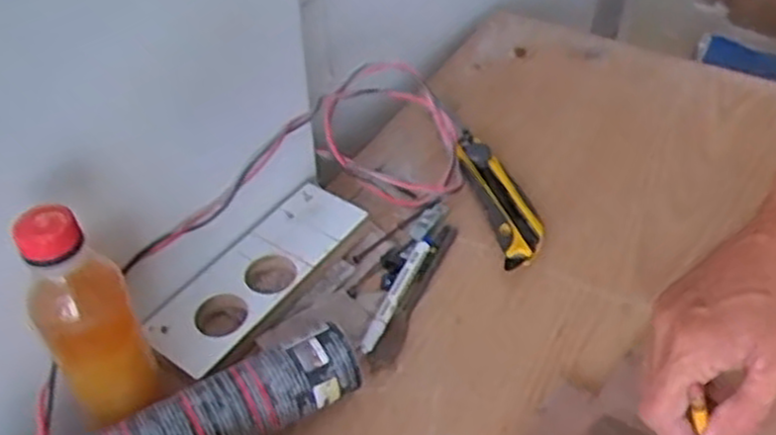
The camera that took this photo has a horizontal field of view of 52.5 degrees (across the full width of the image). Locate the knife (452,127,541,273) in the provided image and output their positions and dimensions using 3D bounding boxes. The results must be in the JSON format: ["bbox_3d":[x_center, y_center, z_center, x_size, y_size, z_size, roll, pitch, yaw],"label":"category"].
[{"bbox_3d":[0.087,-0.021,0.638,0.037,0.023,0.151,-11,44,-10],"label":"knife"}]

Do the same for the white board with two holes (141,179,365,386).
[{"bbox_3d":[-0.092,0.040,0.570,0.062,0.027,0.174,27,50,27],"label":"white board with two holes"}]

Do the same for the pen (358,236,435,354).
[{"bbox_3d":[0.008,0.050,0.571,0.012,0.014,0.113,17,46,18],"label":"pen"}]

